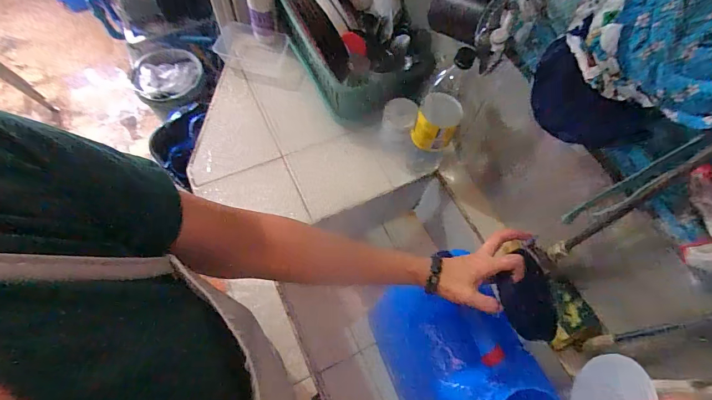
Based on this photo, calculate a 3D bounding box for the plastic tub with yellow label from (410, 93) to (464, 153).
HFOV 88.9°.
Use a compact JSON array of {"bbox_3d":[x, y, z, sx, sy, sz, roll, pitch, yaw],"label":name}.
[{"bbox_3d":[0.162,-0.155,0.731,0.081,0.088,0.081,1,65,-3],"label":"plastic tub with yellow label"}]

